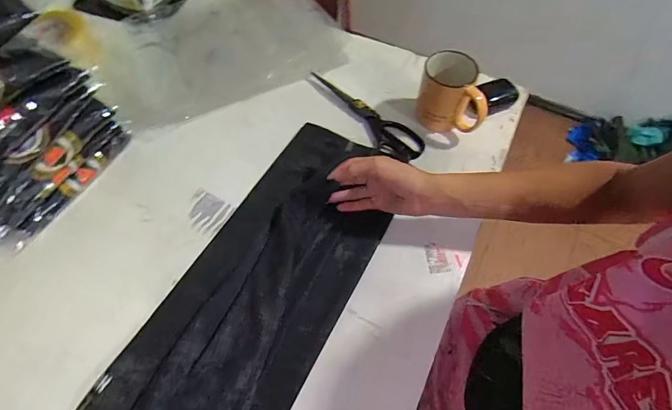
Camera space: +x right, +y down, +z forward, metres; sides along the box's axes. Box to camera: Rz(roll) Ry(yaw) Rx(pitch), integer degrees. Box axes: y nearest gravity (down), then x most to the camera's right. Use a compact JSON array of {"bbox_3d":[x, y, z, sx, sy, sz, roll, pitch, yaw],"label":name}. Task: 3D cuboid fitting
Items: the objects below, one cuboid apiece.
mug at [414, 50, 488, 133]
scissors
[{"bbox_3d":[0.181,-0.172,0.591,0.104,0.097,0.091,16,59,6],"label":"mug"},{"bbox_3d":[0.045,-0.154,0.631,0.061,0.012,0.240,-38,69,-22],"label":"scissors"}]

